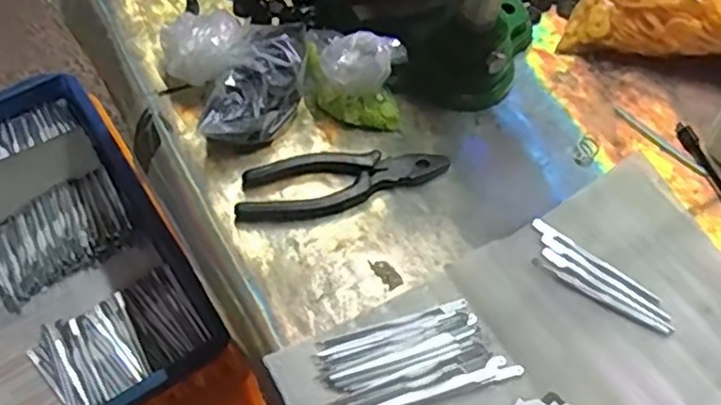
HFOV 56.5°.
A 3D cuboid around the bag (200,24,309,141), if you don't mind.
[{"bbox_3d":[-0.081,-0.091,0.541,0.055,0.050,0.132,25,61,10],"label":"bag"}]

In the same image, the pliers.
[{"bbox_3d":[-0.014,-0.017,0.522,0.165,0.012,0.051,-9,61,-9],"label":"pliers"}]

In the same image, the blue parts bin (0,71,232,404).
[{"bbox_3d":[-0.371,0.064,0.744,0.302,0.088,0.425,-26,65,-18],"label":"blue parts bin"}]

